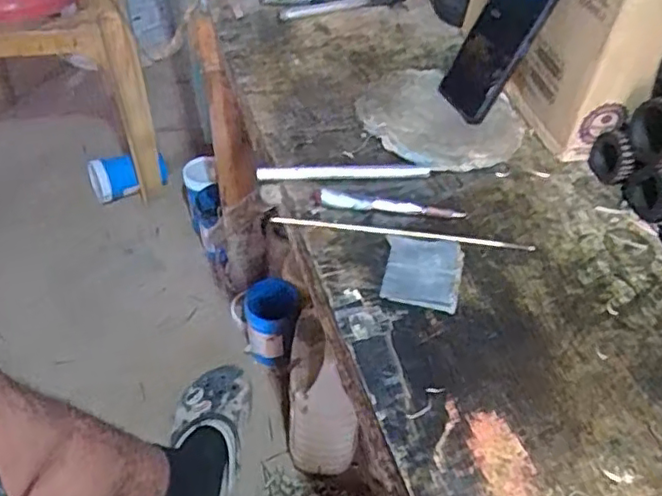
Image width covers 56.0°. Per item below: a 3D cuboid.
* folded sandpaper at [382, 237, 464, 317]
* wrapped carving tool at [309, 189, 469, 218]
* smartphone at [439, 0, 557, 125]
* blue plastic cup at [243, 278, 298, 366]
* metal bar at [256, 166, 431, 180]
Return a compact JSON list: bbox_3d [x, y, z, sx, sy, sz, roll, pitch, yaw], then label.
[{"bbox_3d":[0.076,0.017,0.513,0.061,0.009,0.074,14,46,6],"label":"folded sandpaper"},{"bbox_3d":[0.053,-0.040,0.563,0.134,0.013,0.018,4,46,-4],"label":"wrapped carving tool"},{"bbox_3d":[0.169,-0.212,0.631,0.011,0.157,0.077,7,39,-39],"label":"smartphone"},{"bbox_3d":[-0.103,0.123,1.047,0.082,0.135,0.090,3,46,-4],"label":"blue plastic cup"},{"bbox_3d":[0.014,-0.074,0.591,0.165,0.012,0.015,-3,47,-9],"label":"metal bar"}]

